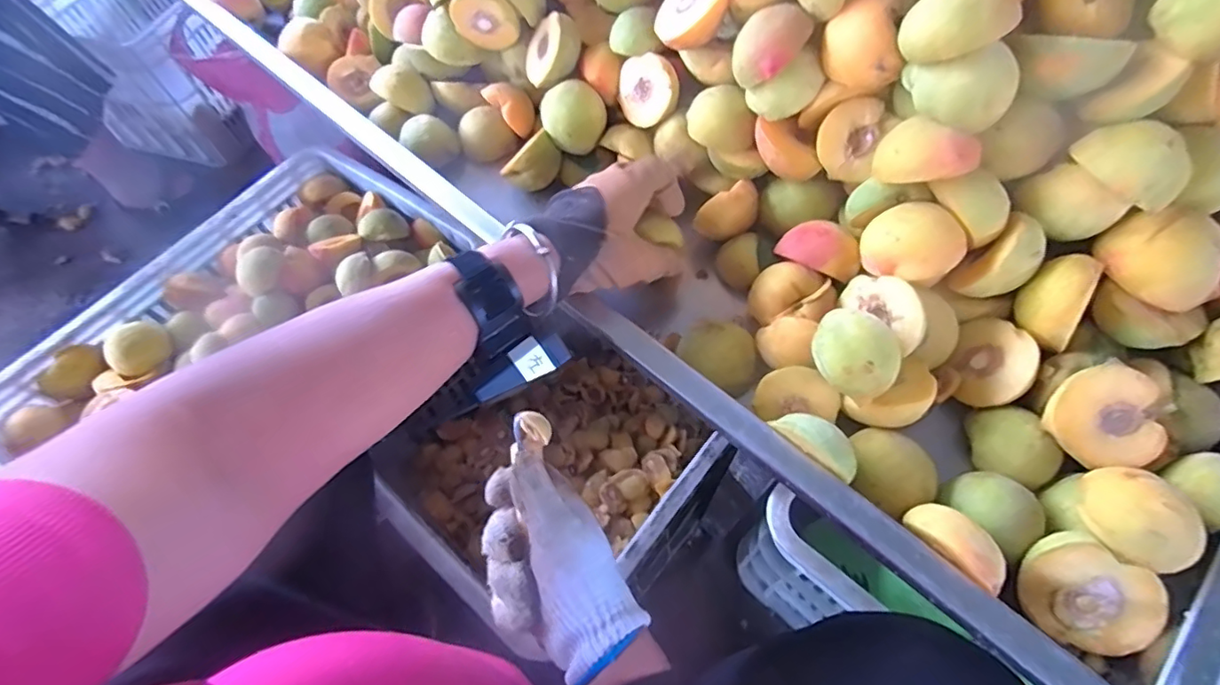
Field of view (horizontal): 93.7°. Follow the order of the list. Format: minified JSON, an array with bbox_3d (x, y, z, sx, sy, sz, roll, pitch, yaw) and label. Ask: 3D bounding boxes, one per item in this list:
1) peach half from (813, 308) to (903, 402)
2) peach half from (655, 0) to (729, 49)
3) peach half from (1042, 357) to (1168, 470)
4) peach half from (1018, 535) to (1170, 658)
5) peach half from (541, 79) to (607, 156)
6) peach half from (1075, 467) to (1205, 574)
[{"bbox_3d":[0.161,0.007,0.373,0.055,0.028,0.051,-2,60,3],"label":"peach half"},{"bbox_3d":[0.067,-0.257,0.449,0.057,0.029,0.056,-32,59,30],"label":"peach half"},{"bbox_3d":[0.313,0.047,0.358,0.056,0.026,0.059,-2,60,3],"label":"peach half"},{"bbox_3d":[0.277,0.143,0.336,0.064,0.033,0.060,4,100,25],"label":"peach half"},{"bbox_3d":[-0.033,-0.204,0.516,0.054,0.049,0.045,-11,60,-3],"label":"peach half"},{"bbox_3d":[0.299,0.099,0.323,0.049,0.023,0.058,-15,60,-5],"label":"peach half"}]

